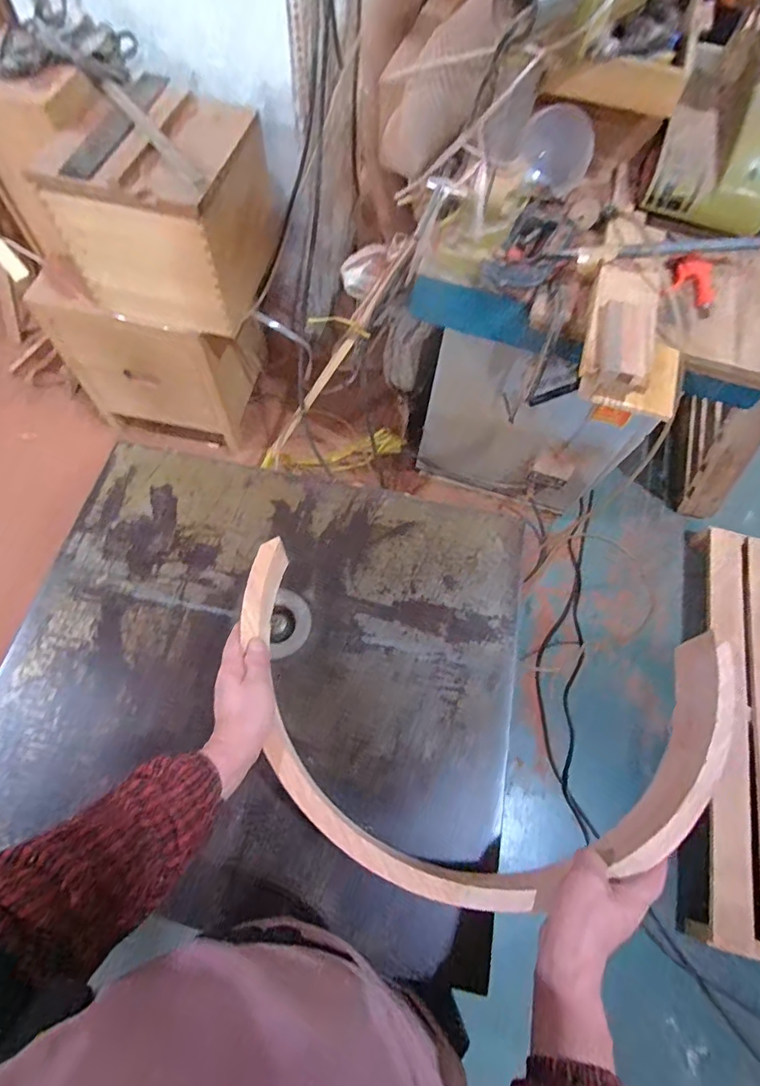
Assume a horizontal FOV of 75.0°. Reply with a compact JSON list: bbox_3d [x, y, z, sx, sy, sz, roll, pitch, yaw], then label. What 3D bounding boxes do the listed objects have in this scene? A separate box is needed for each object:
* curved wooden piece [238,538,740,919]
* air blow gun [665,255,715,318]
[{"bbox_3d":[0.115,0.206,0.572,0.580,0.082,0.341,9,66,-2],"label":"curved wooden piece"},{"bbox_3d":[0.561,-0.462,0.883,0.066,0.030,0.123,3,66,-2],"label":"air blow gun"}]

